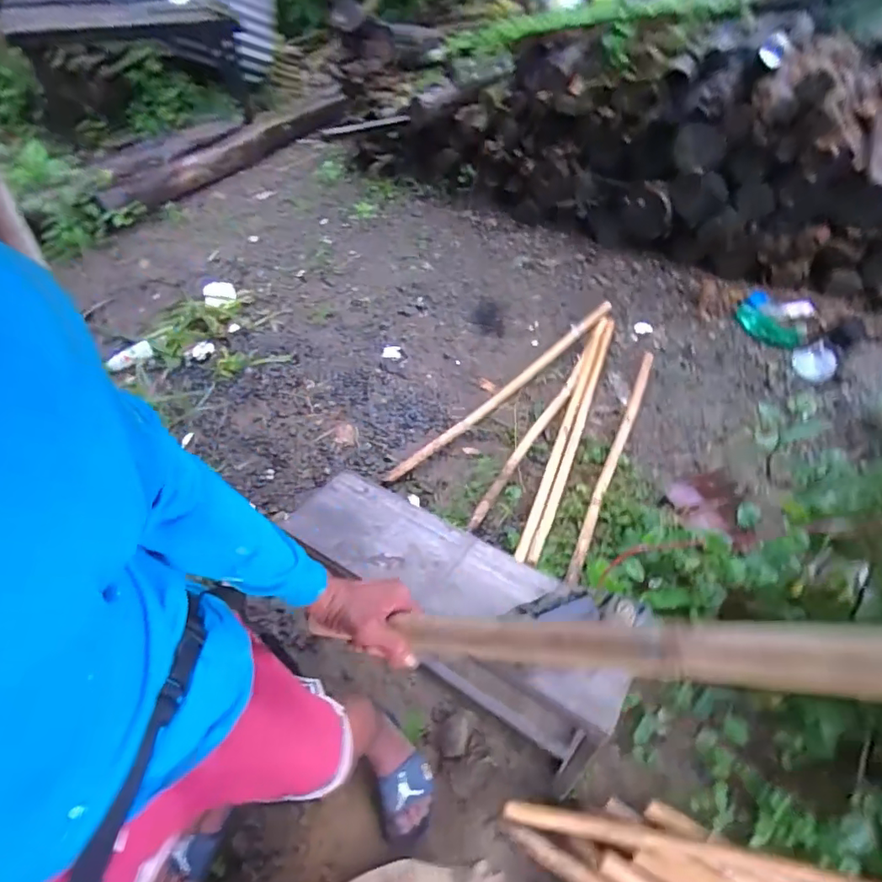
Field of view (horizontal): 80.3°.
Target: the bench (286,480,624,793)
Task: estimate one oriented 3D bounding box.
[{"bbox_3d":[0.032,0.371,1.120,0.682,0.429,0.189,32,60,20],"label":"bench"}]

